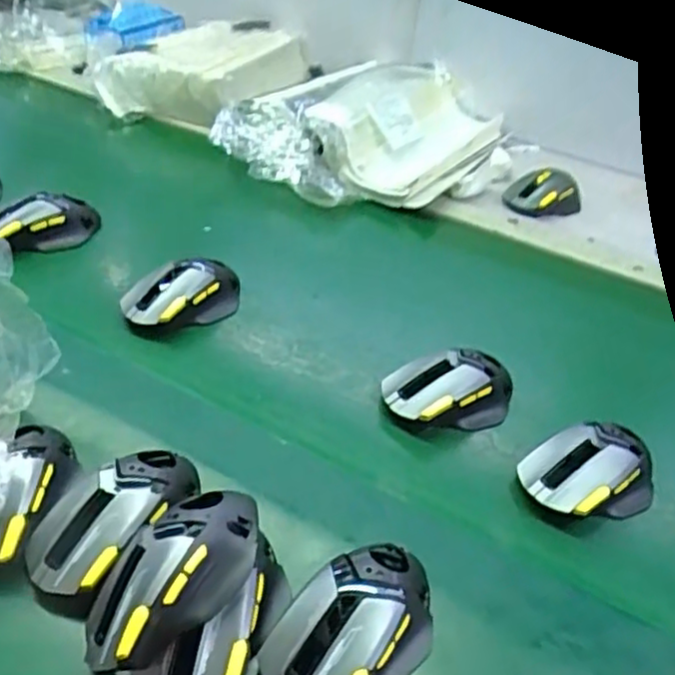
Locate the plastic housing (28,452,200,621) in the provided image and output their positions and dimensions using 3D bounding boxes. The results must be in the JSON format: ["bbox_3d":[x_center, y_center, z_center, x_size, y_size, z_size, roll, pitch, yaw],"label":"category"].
[{"bbox_3d":[-0.144,0.117,0.442,0.065,0.042,0.122,25,47,20],"label":"plastic housing"}]

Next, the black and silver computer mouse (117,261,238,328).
[{"bbox_3d":[-0.137,-0.037,0.621,0.110,0.048,0.055,-17,47,-29],"label":"black and silver computer mouse"}]

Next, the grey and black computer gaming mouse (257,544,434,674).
[{"bbox_3d":[0.010,0.167,0.394,0.072,0.043,0.116,35,51,28],"label":"grey and black computer gaming mouse"}]

